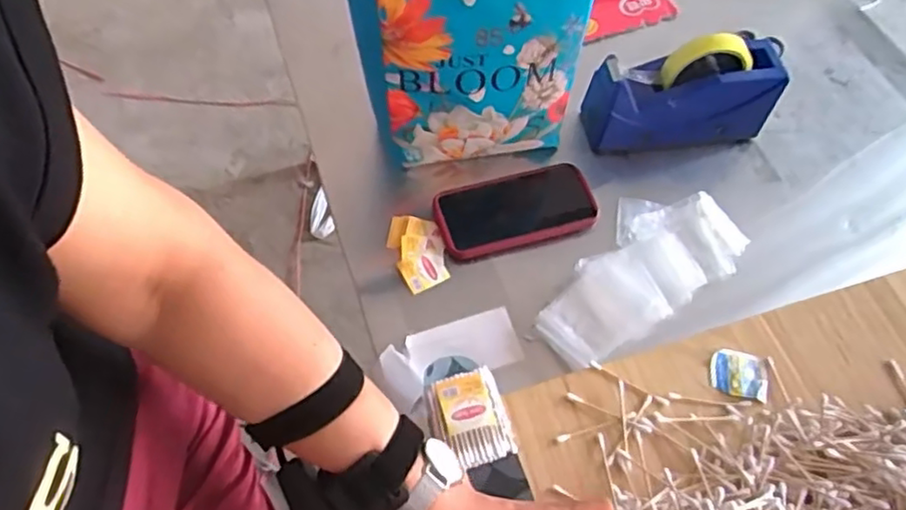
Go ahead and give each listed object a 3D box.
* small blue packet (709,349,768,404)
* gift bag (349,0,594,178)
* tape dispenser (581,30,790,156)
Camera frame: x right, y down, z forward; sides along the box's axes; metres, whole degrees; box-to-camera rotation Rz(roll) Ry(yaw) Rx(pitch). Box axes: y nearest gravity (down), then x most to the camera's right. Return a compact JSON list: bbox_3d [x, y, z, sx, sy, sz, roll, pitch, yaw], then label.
[{"bbox_3d":[0.249,0.104,0.560,0.049,0.006,0.041,15,60,5],"label":"small blue packet"},{"bbox_3d":[0.013,-0.244,0.678,0.229,0.246,0.188,-6,61,-7],"label":"gift bag"},{"bbox_3d":[0.256,-0.180,0.715,0.198,0.129,0.064,-7,61,-7],"label":"tape dispenser"}]

